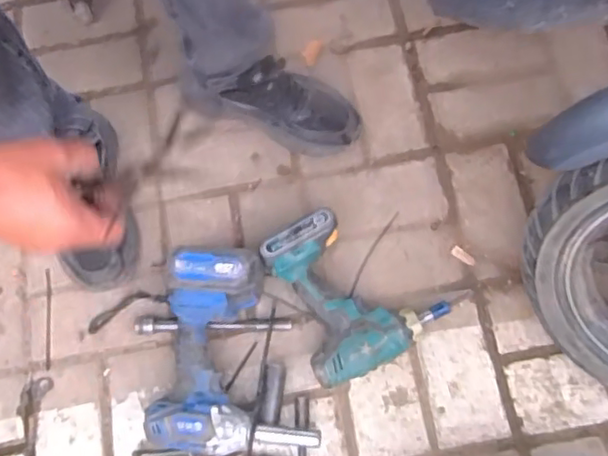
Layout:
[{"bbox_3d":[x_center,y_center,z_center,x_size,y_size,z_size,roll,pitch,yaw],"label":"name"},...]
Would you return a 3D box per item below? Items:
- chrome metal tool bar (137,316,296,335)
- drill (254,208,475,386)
[{"bbox_3d":[-0.119,0.126,0.811,0.201,0.027,0.022,0,71,2],"label":"chrome metal tool bar"},{"bbox_3d":[0.070,0.071,0.797,0.195,0.065,0.200,-27,71,-5],"label":"drill"}]

